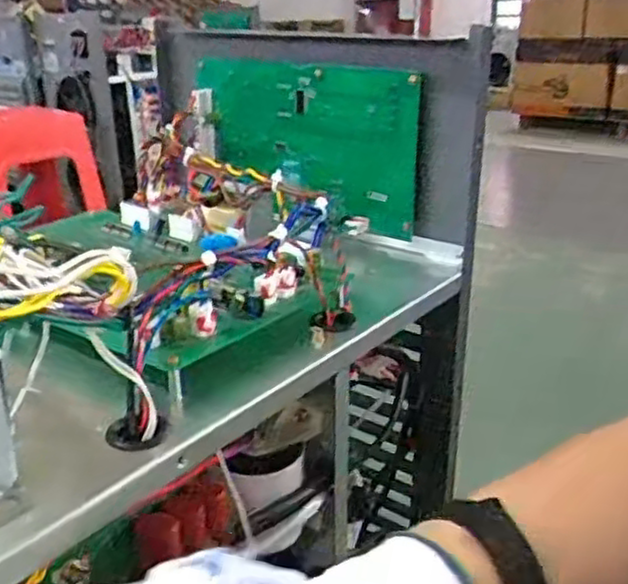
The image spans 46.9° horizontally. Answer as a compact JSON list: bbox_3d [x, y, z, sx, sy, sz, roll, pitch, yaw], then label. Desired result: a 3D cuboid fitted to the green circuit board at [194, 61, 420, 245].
[{"bbox_3d":[-0.014,-0.130,0.615,0.225,0.119,0.017,17,25,33],"label":"green circuit board"}]

